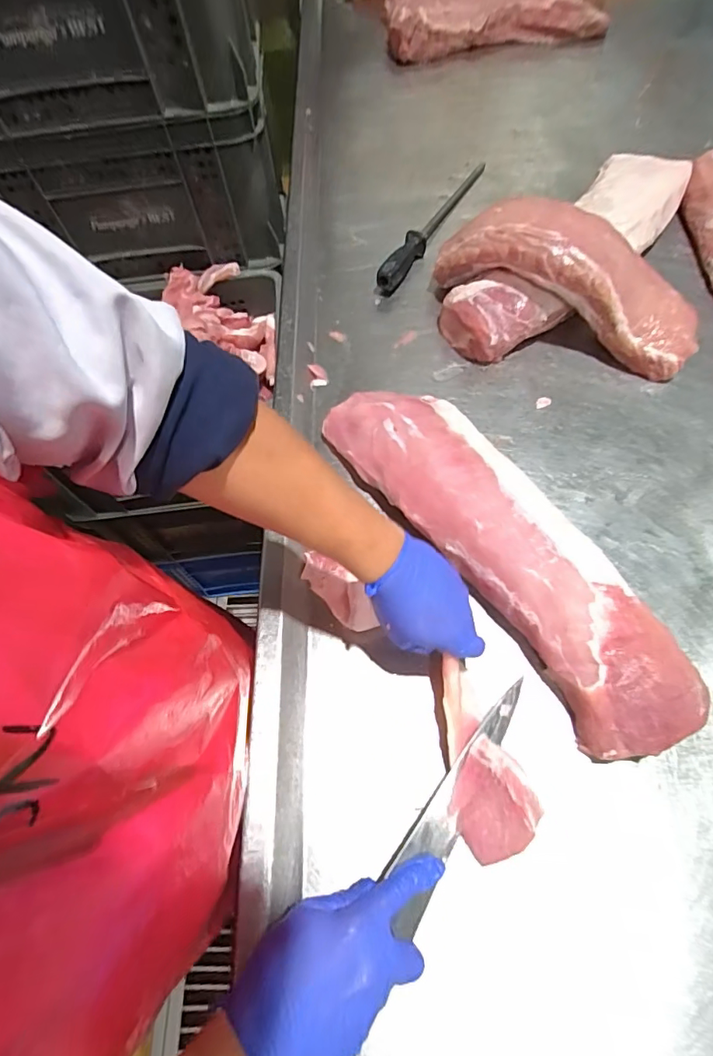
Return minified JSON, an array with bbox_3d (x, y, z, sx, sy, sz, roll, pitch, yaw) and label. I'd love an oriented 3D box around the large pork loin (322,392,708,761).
[{"bbox_3d":[0.145,-0.001,0.533,0.144,0.069,0.501,-33,65,-12],"label":"large pork loin"}]

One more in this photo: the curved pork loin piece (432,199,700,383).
[{"bbox_3d":[0.293,-0.345,0.686,0.360,0.125,0.109,30,69,18],"label":"curved pork loin piece"}]

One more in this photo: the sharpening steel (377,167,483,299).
[{"bbox_3d":[0.141,-0.533,0.850,0.032,0.039,0.407,26,67,16],"label":"sharpening steel"}]

